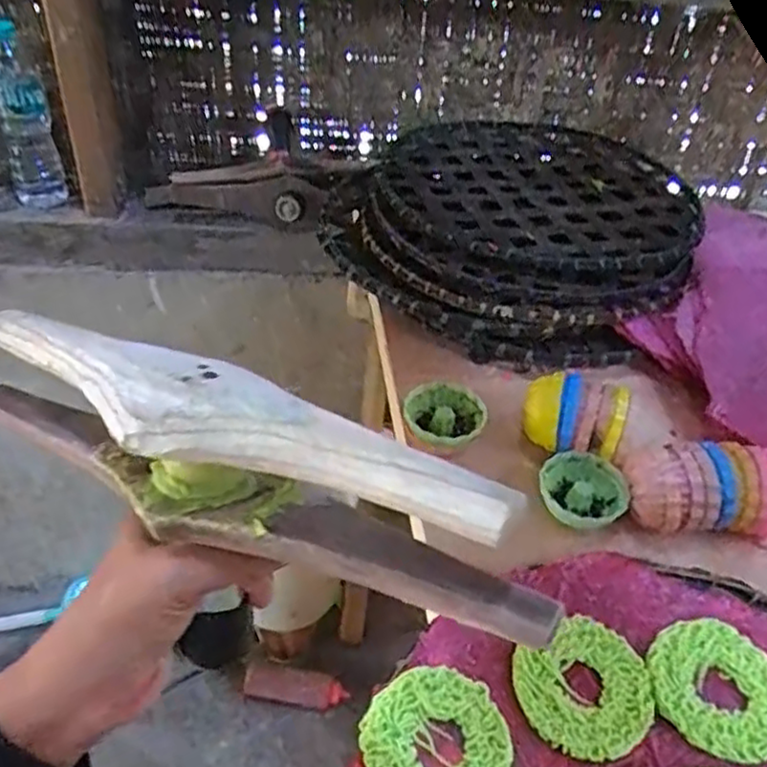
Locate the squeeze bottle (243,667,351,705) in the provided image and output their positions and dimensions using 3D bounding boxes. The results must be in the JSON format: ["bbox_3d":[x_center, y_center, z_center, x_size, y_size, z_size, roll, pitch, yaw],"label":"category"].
[{"bbox_3d":[-0.164,0.572,1.328,0.190,0.057,0.042,9,41,2],"label":"squeeze bottle"}]

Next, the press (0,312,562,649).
[{"bbox_3d":[-0.070,0.023,0.289,0.290,0.061,0.052,18,42,23],"label":"press"}]

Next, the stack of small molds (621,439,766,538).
[{"bbox_3d":[0.228,0.076,0.494,0.111,0.056,0.051,5,41,-2],"label":"stack of small molds"}]

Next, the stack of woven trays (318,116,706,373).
[{"bbox_3d":[0.144,-0.181,0.767,0.360,0.066,0.425,23,43,18],"label":"stack of woven trays"}]

